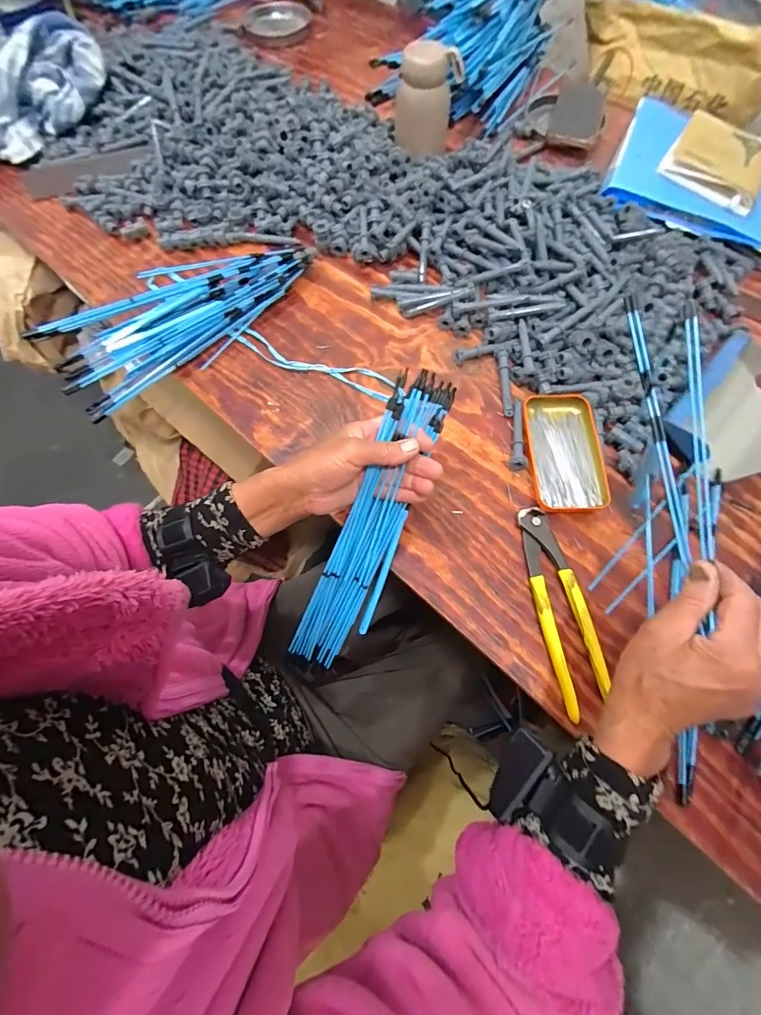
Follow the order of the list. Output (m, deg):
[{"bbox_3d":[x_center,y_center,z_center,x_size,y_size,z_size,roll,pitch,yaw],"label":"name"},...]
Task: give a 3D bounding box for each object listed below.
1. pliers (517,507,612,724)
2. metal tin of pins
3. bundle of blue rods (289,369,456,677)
[{"bbox_3d":[0.175,0.095,0.430,0.047,0.015,0.196,-10,68,-3],"label":"pliers"},{"bbox_3d":[0.209,-0.062,0.488,0.080,0.018,0.147,-1,67,0],"label":"metal tin of pins"},{"bbox_3d":[-0.011,0.028,0.446,0.062,0.039,0.333,24,103,10],"label":"bundle of blue rods"}]

